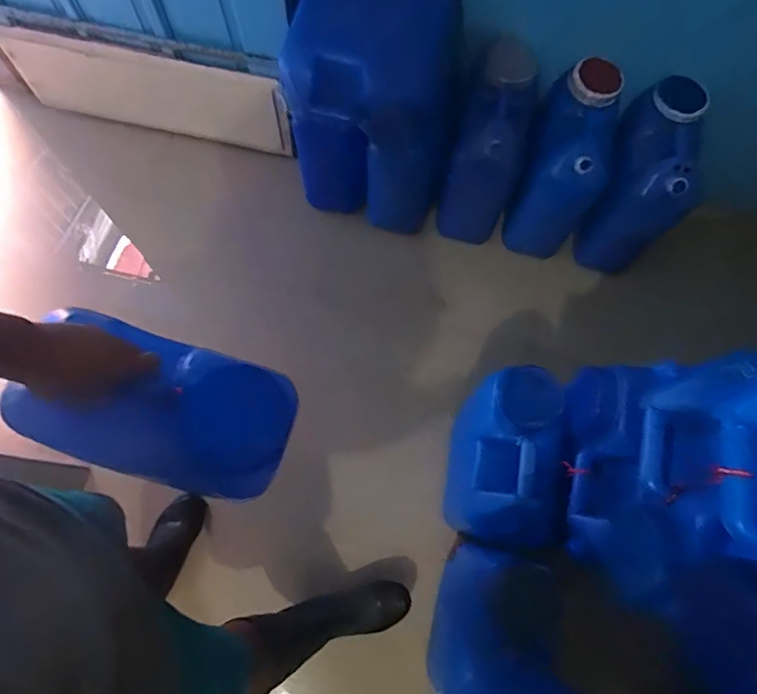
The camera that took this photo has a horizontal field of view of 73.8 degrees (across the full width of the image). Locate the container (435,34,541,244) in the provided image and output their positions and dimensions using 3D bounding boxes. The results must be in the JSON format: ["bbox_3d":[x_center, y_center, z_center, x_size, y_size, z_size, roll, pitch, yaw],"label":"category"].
[{"bbox_3d":[0.293,-0.524,1.349,0.176,0.387,0.331,15,72,2],"label":"container"}]

